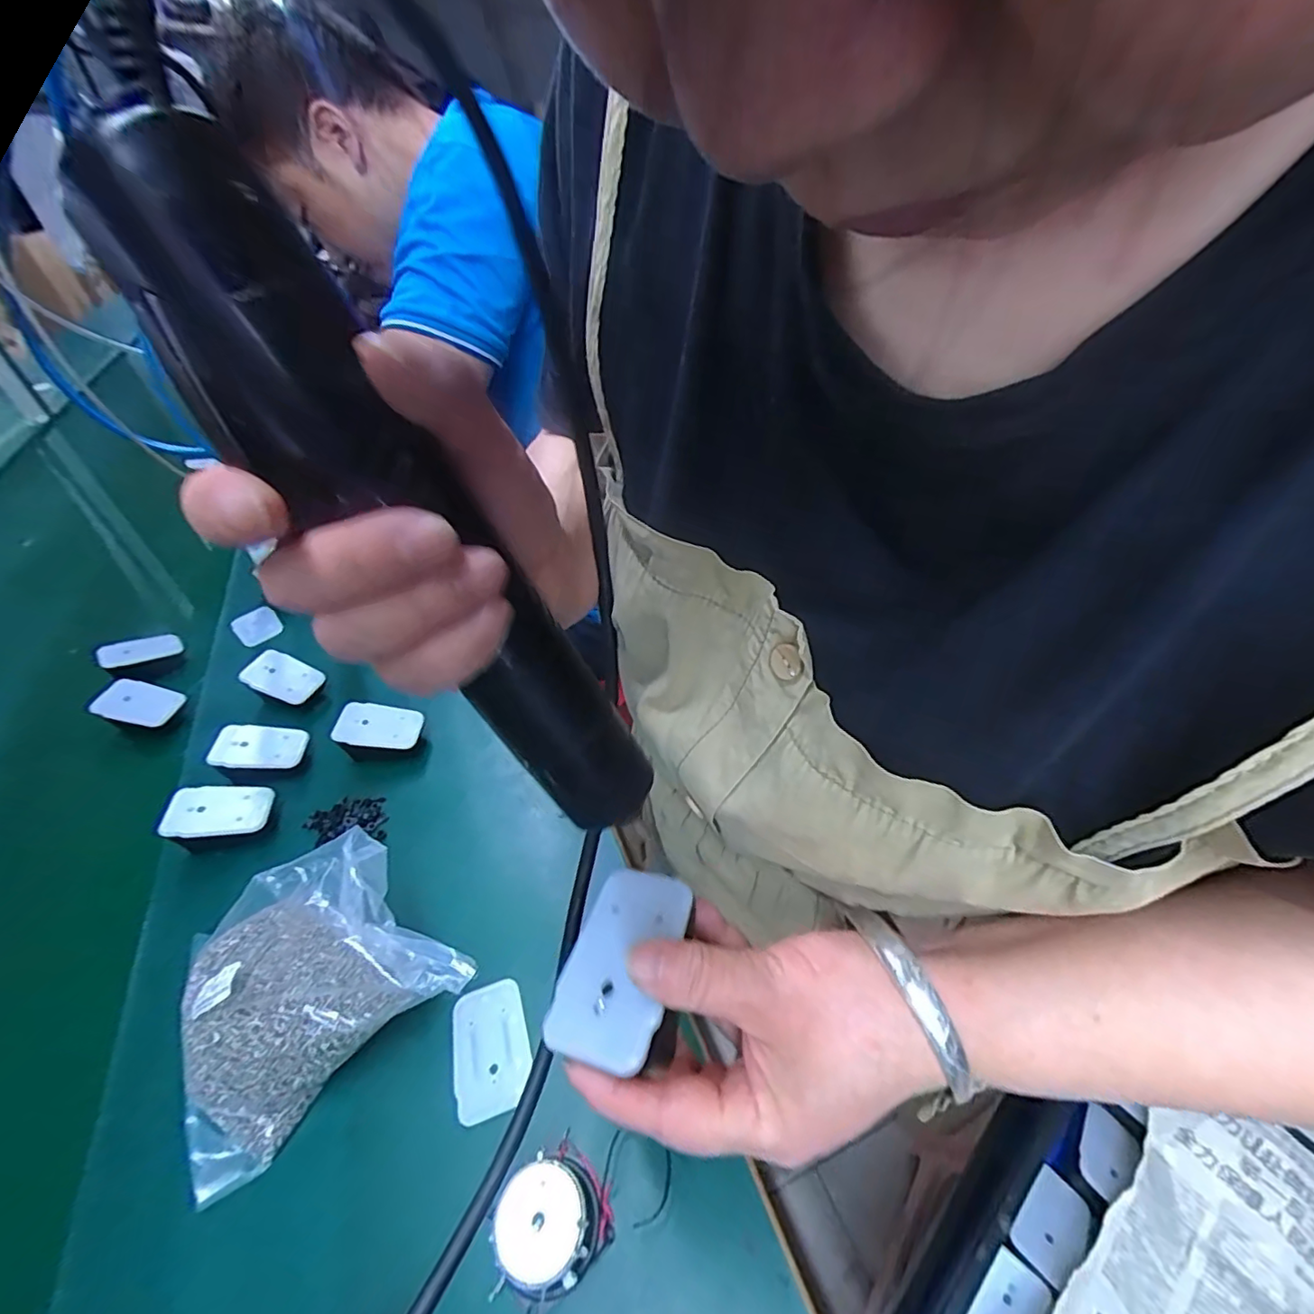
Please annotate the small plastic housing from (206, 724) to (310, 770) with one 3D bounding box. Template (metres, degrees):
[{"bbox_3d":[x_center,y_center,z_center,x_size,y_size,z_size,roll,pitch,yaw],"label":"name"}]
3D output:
[{"bbox_3d":[-0.357,0.080,0.517,0.068,0.008,0.045,10,46,-27],"label":"small plastic housing"}]

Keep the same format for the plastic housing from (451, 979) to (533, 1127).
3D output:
[{"bbox_3d":[-0.104,0.244,0.359,0.046,0.005,0.070,-15,45,-12],"label":"plastic housing"}]

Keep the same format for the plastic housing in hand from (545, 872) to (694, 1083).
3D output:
[{"bbox_3d":[-0.013,0.121,0.226,0.044,0.014,0.069,-3,41,30],"label":"plastic housing in hand"}]

